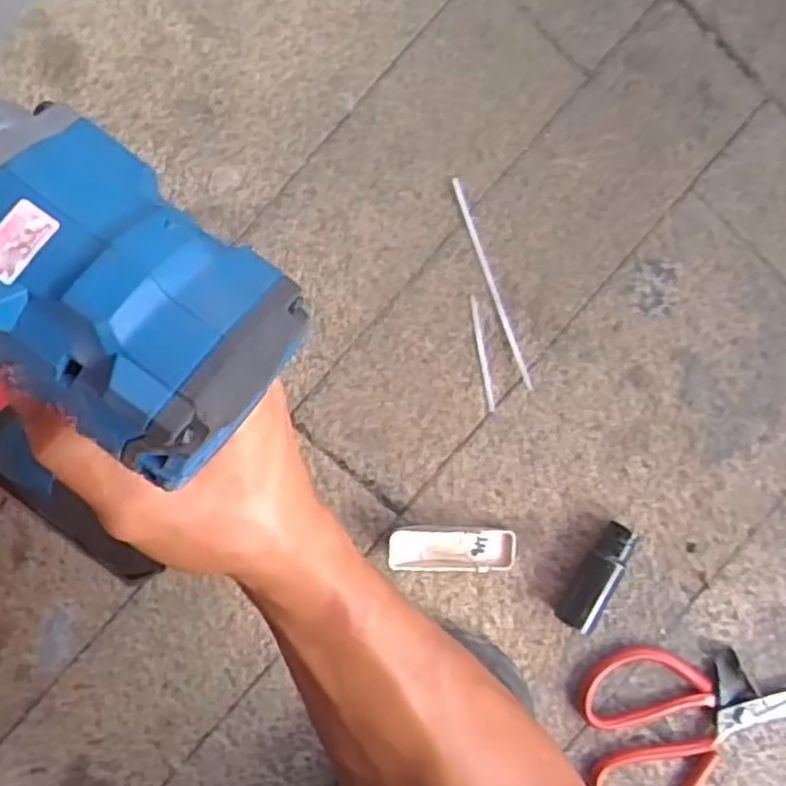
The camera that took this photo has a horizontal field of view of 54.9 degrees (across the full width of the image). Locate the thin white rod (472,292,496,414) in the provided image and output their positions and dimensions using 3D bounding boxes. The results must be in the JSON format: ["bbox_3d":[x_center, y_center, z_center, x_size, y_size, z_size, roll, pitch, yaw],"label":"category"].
[{"bbox_3d":[0.060,-0.026,0.506,0.005,0.004,0.078,-11,96,-5],"label":"thin white rod"}]

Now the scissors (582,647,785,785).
[{"bbox_3d":[0.228,0.246,0.546,0.185,0.012,0.123,1,94,-7],"label":"scissors"}]

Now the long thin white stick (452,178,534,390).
[{"bbox_3d":[0.067,-0.071,0.503,0.005,0.004,0.147,-22,97,-4],"label":"long thin white stick"}]

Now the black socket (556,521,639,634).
[{"bbox_3d":[0.140,0.126,0.518,0.028,0.025,0.076,28,91,-8],"label":"black socket"}]

